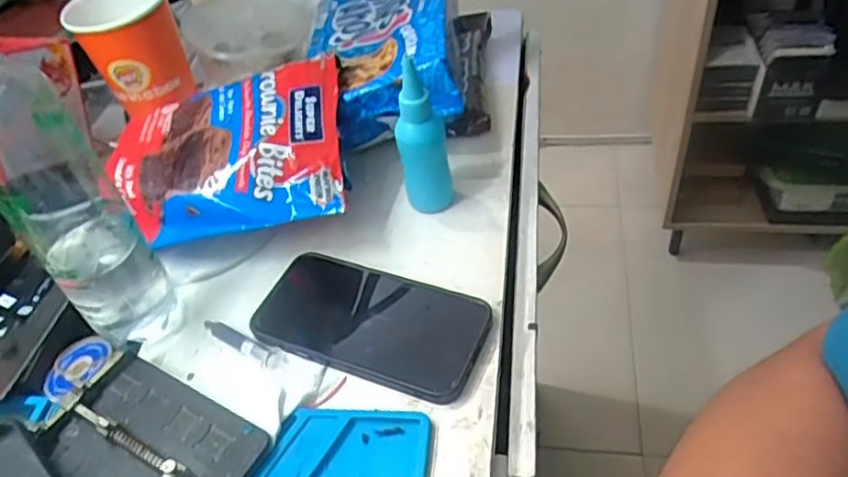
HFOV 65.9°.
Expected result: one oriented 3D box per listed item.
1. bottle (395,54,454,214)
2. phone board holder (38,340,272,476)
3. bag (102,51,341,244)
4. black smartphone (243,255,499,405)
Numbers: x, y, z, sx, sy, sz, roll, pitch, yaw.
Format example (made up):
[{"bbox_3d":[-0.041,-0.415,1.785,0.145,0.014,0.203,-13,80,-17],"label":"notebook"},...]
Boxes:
[{"bbox_3d":[0.000,-0.067,0.458,0.028,0.113,0.034,-29,48,-17],"label":"bottle"},{"bbox_3d":[-0.159,0.116,0.366,0.125,0.016,0.088,20,53,27],"label":"phone board holder"},{"bbox_3d":[-0.154,-0.065,0.500,0.188,0.066,0.134,-5,46,2],"label":"bag"},{"bbox_3d":[-0.035,0.051,0.418,0.146,0.010,0.075,12,50,21],"label":"black smartphone"}]

